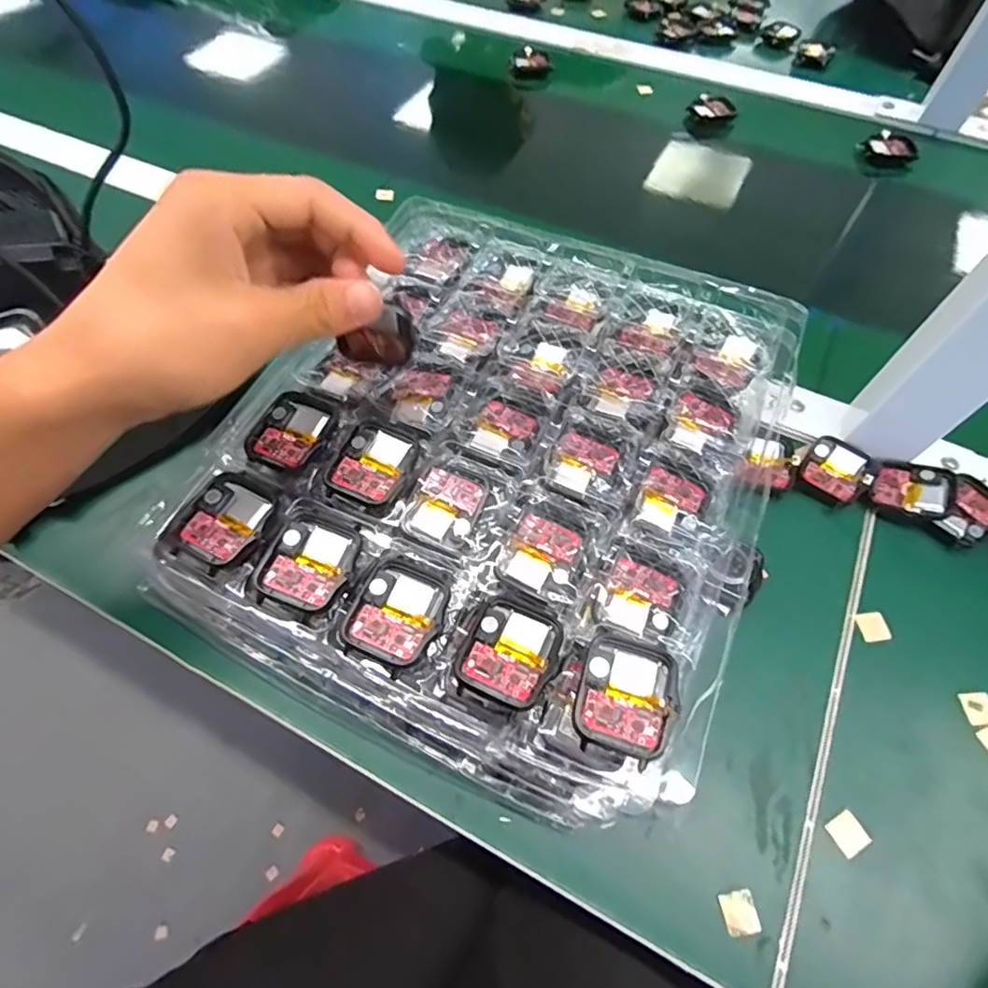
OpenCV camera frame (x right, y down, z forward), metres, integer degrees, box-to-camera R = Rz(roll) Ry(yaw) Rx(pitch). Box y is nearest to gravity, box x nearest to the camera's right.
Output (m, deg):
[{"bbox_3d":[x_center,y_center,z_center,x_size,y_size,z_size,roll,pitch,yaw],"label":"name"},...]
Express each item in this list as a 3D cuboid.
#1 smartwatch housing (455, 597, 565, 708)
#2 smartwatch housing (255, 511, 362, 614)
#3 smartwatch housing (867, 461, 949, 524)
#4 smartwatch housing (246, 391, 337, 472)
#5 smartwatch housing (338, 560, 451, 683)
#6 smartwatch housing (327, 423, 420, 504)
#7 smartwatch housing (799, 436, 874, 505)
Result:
[{"bbox_3d":[0.008,0.067,0.232,0.037,0.010,0.042,20,63,10],"label":"smartwatch housing"},{"bbox_3d":[-0.082,0.029,0.246,0.038,0.005,0.044,19,63,10],"label":"smartwatch housing"},{"bbox_3d":[0.257,-0.002,0.336,0.042,0.012,0.038,22,67,33],"label":"smartwatch housing"},{"bbox_3d":[-0.103,-0.034,0.284,0.036,0.013,0.047,23,63,12],"label":"smartwatch housing"},{"bbox_3d":[-0.041,0.051,0.236,0.037,0.005,0.045,21,63,11],"label":"smartwatch housing"},{"bbox_3d":[-0.060,-0.015,0.272,0.036,0.005,0.040,20,63,10],"label":"smartwatch housing"},{"bbox_3d":[0.218,-0.017,0.345,0.037,0.008,0.042,33,66,16],"label":"smartwatch housing"}]

